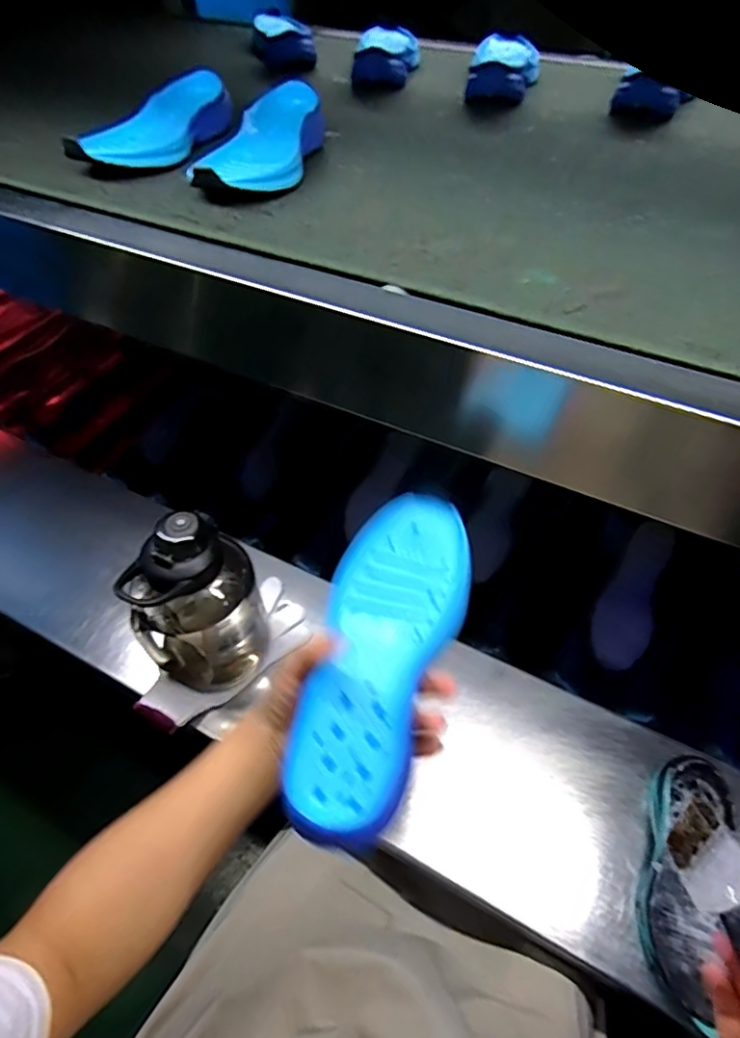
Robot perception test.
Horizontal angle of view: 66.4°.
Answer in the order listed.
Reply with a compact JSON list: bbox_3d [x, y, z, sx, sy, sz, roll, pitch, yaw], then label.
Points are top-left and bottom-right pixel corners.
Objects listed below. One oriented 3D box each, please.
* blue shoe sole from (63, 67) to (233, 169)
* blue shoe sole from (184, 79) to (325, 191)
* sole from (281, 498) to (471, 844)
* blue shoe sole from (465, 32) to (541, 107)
[{"bbox_3d":[-0.232,-0.428,0.610,0.077,0.041,0.222,15,52,12],"label":"blue shoe sole"},{"bbox_3d":[-0.106,-0.387,0.580,0.083,0.045,0.229,7,51,6],"label":"blue shoe sole"},{"bbox_3d":[0.009,0.086,0.376,0.085,0.022,0.227,14,60,11],"label":"sole"},{"bbox_3d":[0.185,-0.612,0.767,0.088,0.045,0.231,11,52,9],"label":"blue shoe sole"}]

